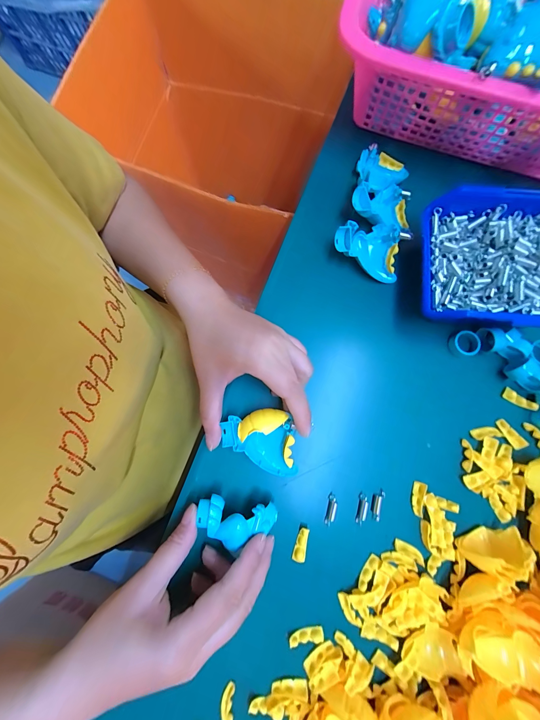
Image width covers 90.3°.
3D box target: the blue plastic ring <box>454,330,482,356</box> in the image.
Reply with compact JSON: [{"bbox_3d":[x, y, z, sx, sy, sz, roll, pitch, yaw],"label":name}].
[{"bbox_3d":[0.202,-0.018,0.276,0.026,0.013,0.020,44,83,8],"label":"blue plastic ring"}]

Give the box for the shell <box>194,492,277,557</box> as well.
[{"bbox_3d":[-0.028,0.136,0.222,0.065,0.019,0.033,6,80,0],"label":"shell"}]

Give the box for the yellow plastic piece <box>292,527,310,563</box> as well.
[{"bbox_3d":[0.029,0.168,0.244,0.011,0.005,0.029,14,80,3],"label":"yellow plastic piece"}]

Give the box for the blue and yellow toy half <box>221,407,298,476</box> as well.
[{"bbox_3d":[-0.005,0.070,0.240,0.074,0.035,0.051,26,81,5],"label":"blue and yellow toy half"}]

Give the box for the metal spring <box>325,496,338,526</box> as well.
[{"bbox_3d":[0.057,0.140,0.250,0.007,0.006,0.025,13,80,3],"label":"metal spring"}]

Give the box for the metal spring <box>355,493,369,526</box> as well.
[{"bbox_3d":[0.086,0.139,0.249,0.008,0.006,0.026,14,80,3],"label":"metal spring"}]

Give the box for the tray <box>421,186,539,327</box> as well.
[{"bbox_3d":[0.213,-0.088,0.257,0.133,0.055,0.123,6,80,1],"label":"tray"}]

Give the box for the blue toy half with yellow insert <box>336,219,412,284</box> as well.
[{"bbox_3d":[0.106,-0.120,0.282,0.074,0.035,0.047,20,80,4],"label":"blue toy half with yellow insert"}]

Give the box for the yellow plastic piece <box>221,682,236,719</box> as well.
[{"bbox_3d":[-0.035,0.288,0.223,0.010,0.008,0.030,3,80,1],"label":"yellow plastic piece"}]

